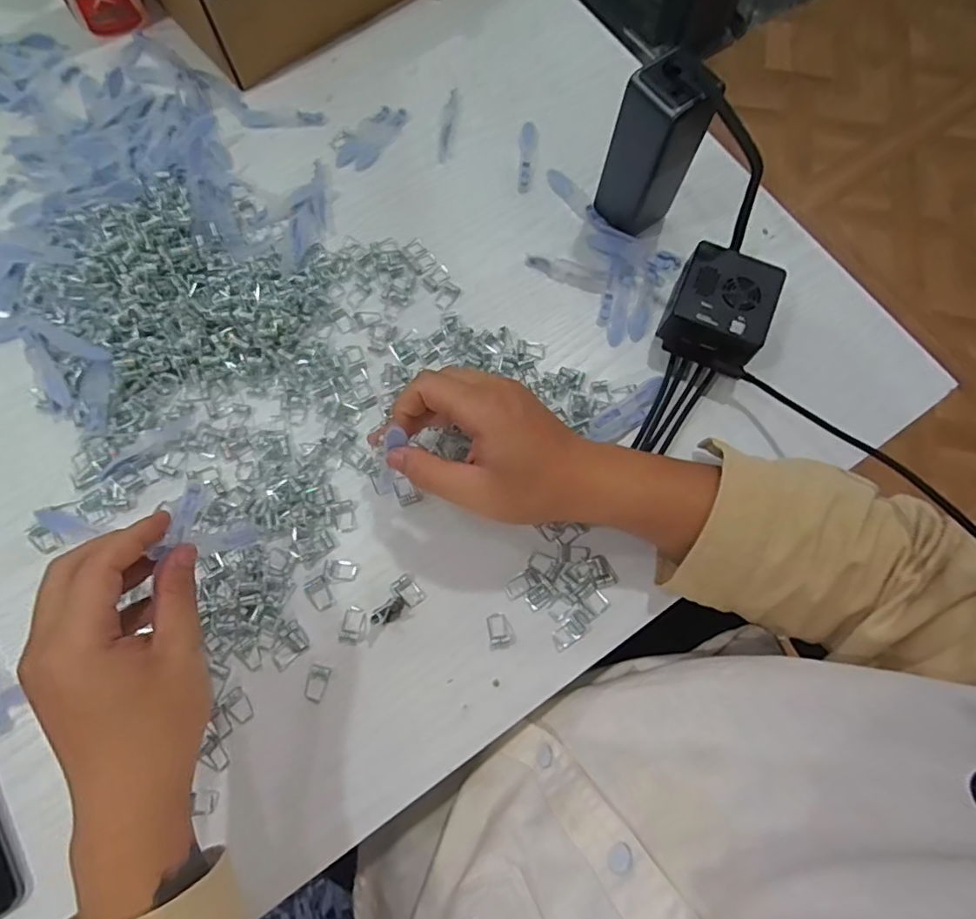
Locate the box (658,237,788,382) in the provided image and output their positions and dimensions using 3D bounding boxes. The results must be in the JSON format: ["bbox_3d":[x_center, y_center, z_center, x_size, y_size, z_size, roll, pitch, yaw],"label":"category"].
[{"bbox_3d":[0.182,-0.120,0.432,0.074,0.049,0.087,23,75,5],"label":"box"}]

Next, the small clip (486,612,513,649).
[{"bbox_3d":[0.008,0.122,0.386,0.017,0.005,0.024,-13,75,-5],"label":"small clip"}]

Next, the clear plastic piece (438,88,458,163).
[{"bbox_3d":[-0.037,-0.318,0.509,0.013,0.004,0.080,9,74,1],"label":"clear plastic piece"}]

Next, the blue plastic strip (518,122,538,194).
[{"bbox_3d":[0.036,-0.281,0.500,0.017,0.005,0.077,7,74,1],"label":"blue plastic strip"}]

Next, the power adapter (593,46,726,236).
[{"bbox_3d":[0.127,-0.236,0.421,0.049,0.134,0.049,-38,78,-11],"label":"power adapter"}]

